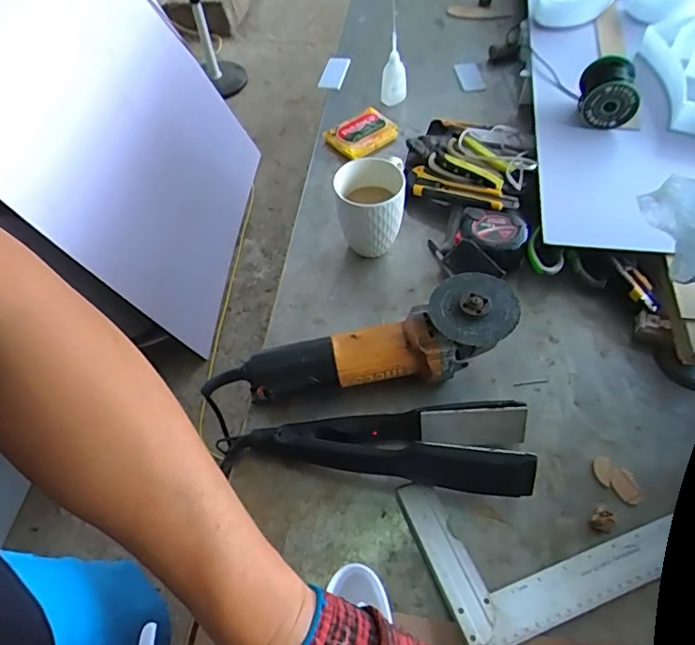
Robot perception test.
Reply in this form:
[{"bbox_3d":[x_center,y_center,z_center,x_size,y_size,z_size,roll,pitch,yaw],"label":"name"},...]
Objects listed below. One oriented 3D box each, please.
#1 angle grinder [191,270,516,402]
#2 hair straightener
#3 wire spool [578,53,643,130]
[{"bbox_3d":[0.019,0.028,0.551,0.306,0.092,0.083,-12,55,-2],"label":"angle grinder"},{"bbox_3d":[0.037,0.119,0.504,0.263,0.065,0.079,2,53,4],"label":"hair straightener"},{"bbox_3d":[0.361,-0.317,0.727,0.069,0.074,0.063,4,56,9],"label":"wire spool"}]

